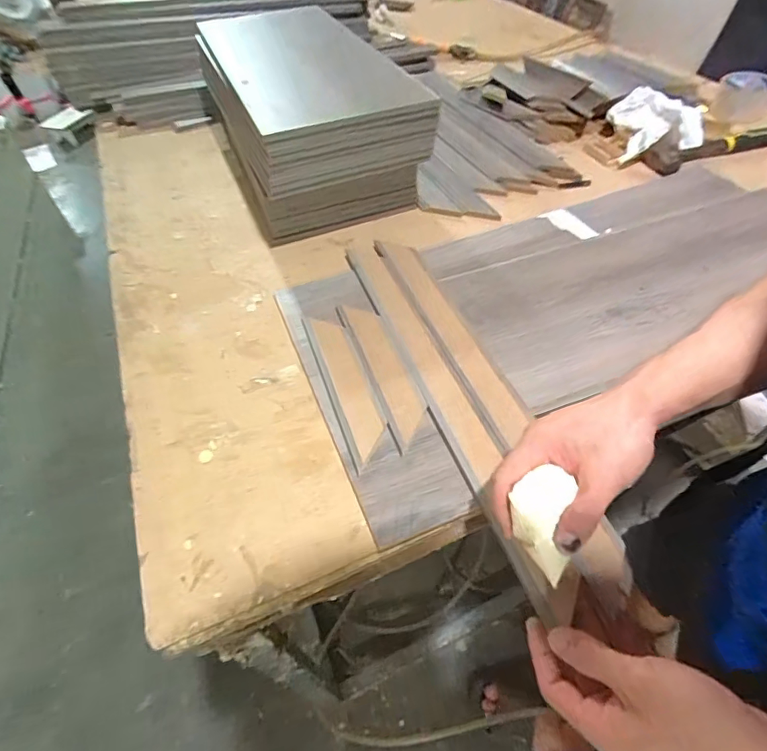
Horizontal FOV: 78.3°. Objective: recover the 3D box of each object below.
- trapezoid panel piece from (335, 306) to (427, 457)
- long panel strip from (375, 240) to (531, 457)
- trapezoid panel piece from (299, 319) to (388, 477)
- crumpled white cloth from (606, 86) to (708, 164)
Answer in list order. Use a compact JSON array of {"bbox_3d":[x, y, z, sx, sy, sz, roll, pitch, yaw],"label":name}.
[{"bbox_3d":[-0.002,-0.013,0.522,0.047,0.005,0.206,-17,51,-10],"label":"trapezoid panel piece"},{"bbox_3d":[0.069,-0.063,0.554,0.045,0.009,0.356,-16,51,-9],"label":"long panel strip"},{"bbox_3d":[-0.043,0.003,0.513,0.041,0.008,0.210,-17,51,-10],"label":"trapezoid panel piece"},{"bbox_3d":[0.465,-0.434,0.809,0.145,0.071,0.121,-8,50,-2],"label":"crumpled white cloth"}]

